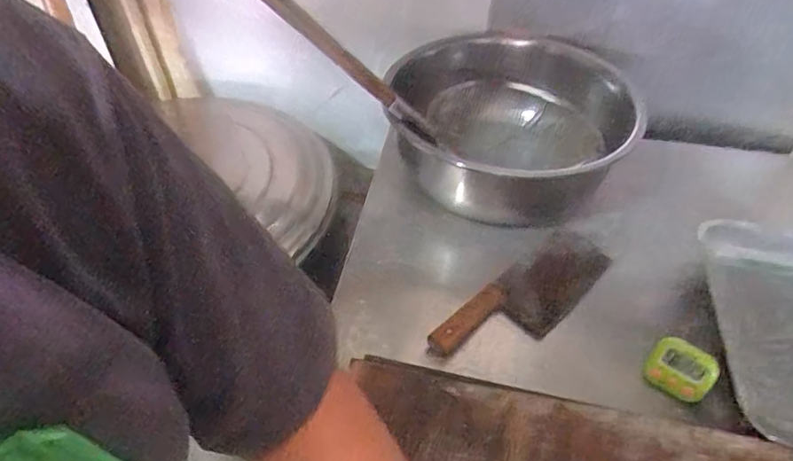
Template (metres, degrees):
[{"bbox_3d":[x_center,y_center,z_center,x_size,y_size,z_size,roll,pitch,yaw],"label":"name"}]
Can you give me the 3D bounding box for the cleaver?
[{"bbox_3d":[0.168,0.083,0.654,0.285,0.029,0.087,-31,55,-27],"label":"cleaver"}]

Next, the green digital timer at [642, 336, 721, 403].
[{"bbox_3d":[0.313,0.154,0.564,0.064,0.061,0.012,32,17,26],"label":"green digital timer"}]

